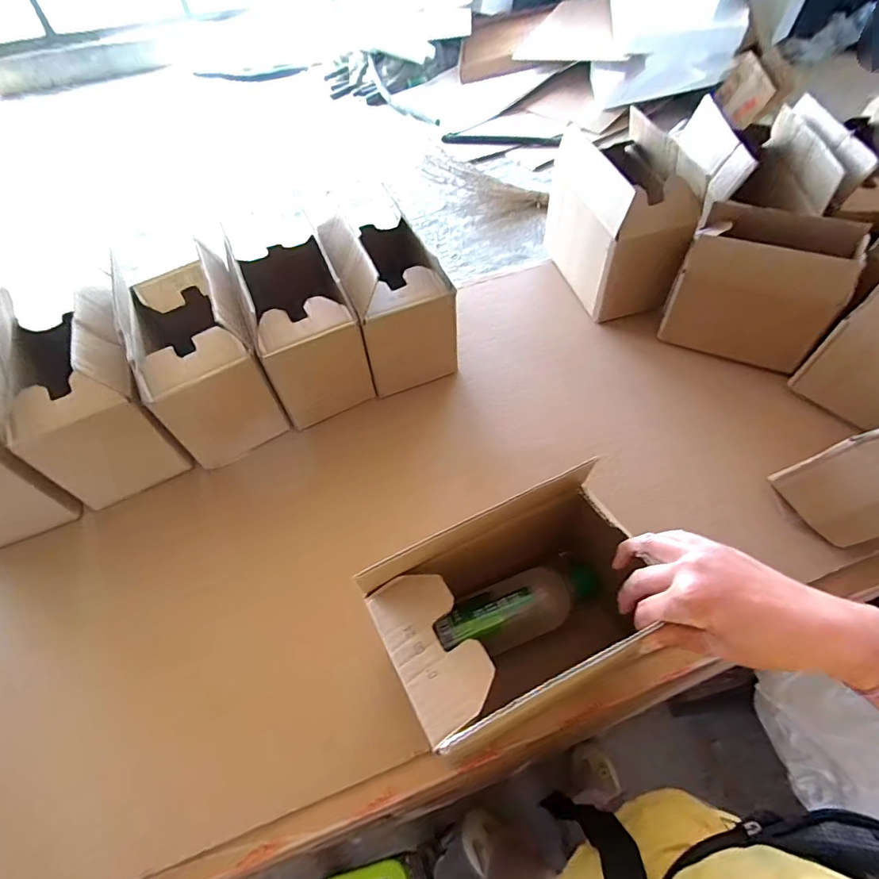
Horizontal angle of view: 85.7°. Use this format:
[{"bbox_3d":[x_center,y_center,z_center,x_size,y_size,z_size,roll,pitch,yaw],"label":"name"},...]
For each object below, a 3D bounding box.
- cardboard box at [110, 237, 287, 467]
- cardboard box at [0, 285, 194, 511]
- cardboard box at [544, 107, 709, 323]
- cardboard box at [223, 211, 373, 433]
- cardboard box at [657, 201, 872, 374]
[{"bbox_3d":[-0.326,-0.123,0.653,0.138,0.213,0.222,-24,58,-14],"label":"cardboard box"},{"bbox_3d":[-0.447,-0.065,0.610,0.145,0.199,0.203,-25,58,-14],"label":"cardboard box"},{"bbox_3d":[0.290,-0.353,0.769,0.137,0.206,0.246,-13,56,-6],"label":"cardboard box"},{"bbox_3d":[-0.197,-0.153,0.699,0.131,0.186,0.183,-22,57,-12],"label":"cardboard box"},{"bbox_3d":[0.453,-0.221,0.684,0.203,0.170,0.115,28,61,20],"label":"cardboard box"}]

